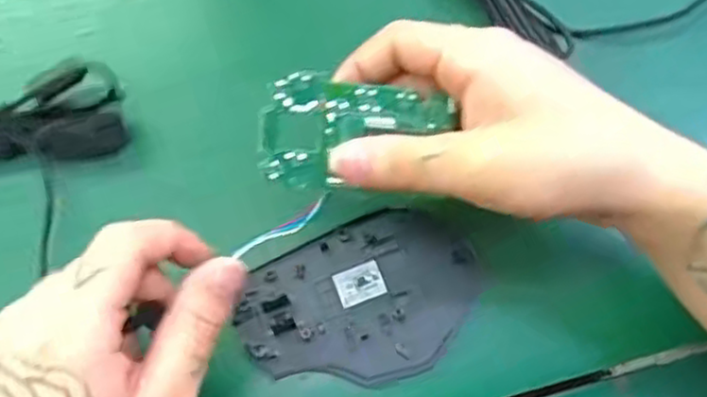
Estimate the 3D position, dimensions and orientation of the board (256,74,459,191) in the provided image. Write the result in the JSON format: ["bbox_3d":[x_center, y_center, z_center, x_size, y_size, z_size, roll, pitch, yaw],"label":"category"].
[{"bbox_3d":[0.000,-0.025,0.292,0.075,0.004,0.044,7,95,-11],"label":"board"}]

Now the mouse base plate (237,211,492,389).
[{"bbox_3d":[0.005,0.047,0.328,0.109,0.006,0.071,-22,73,-7],"label":"mouse base plate"}]

